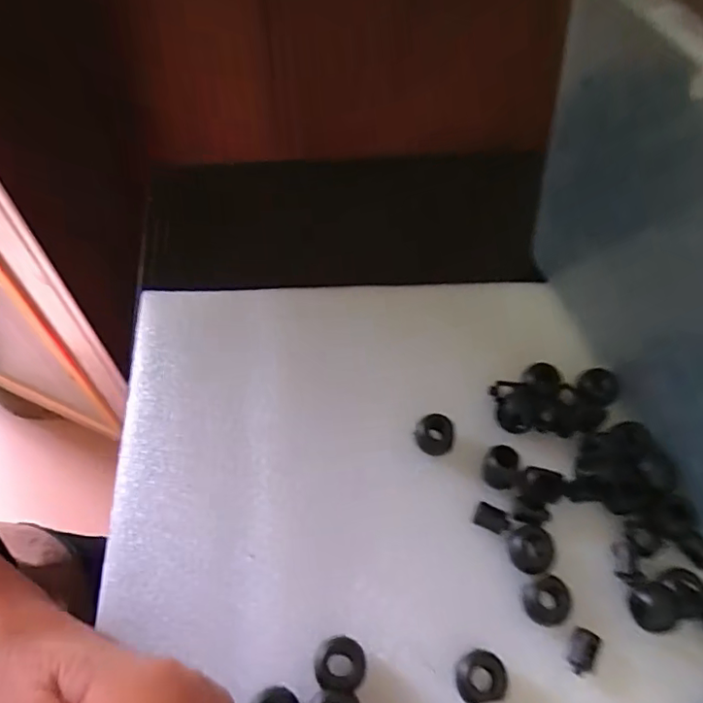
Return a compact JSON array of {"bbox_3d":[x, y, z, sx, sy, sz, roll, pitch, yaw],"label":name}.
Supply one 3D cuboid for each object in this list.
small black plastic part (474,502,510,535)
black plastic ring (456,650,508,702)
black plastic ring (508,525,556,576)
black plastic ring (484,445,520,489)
[{"bbox_3d":[0.061,0.073,0.243,0.014,0.004,0.010,24,61,13],"label":"small black plastic part"},{"bbox_3d":[0.048,0.121,0.206,0.017,0.010,0.016,1,59,-1],"label":"black plastic ring"},{"bbox_3d":[0.076,0.083,0.234,0.018,0.004,0.020,-4,59,-4],"label":"black plastic ring"},{"bbox_3d":[0.068,0.053,0.253,0.014,0.010,0.018,10,59,5],"label":"black plastic ring"}]

